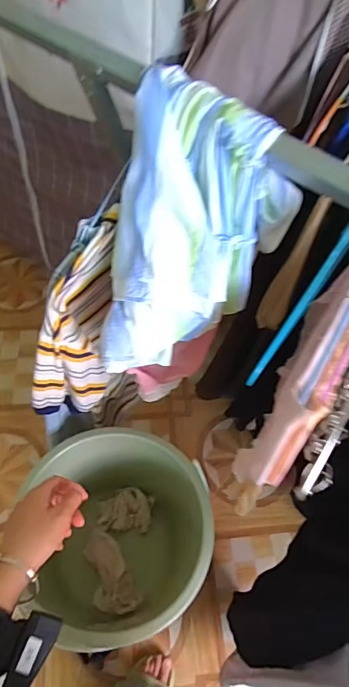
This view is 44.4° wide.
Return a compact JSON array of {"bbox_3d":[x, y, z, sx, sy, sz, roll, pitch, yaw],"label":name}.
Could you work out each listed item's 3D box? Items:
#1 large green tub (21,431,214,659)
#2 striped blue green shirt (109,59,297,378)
[{"bbox_3d":[-0.104,0.361,0.816,0.305,0.303,0.308,-9,58,-11],"label":"large green tub"},{"bbox_3d":[0.023,-0.108,0.486,0.181,0.240,0.235,12,56,2],"label":"striped blue green shirt"}]

